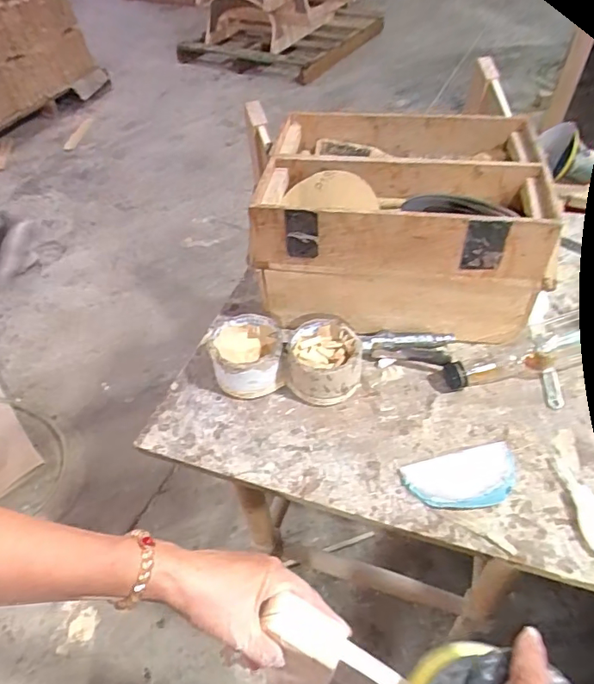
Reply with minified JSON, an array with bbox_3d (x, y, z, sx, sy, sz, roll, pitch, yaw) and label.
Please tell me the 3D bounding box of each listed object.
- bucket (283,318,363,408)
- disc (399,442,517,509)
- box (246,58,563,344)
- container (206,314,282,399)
[{"bbox_3d":[0.029,0.024,0.592,0.088,0.061,0.080,-4,44,4],"label":"bucket"},{"bbox_3d":[0.167,0.136,0.508,0.114,0.006,0.061,-13,44,-6],"label":"disc"},{"bbox_3d":[0.130,-0.157,0.659,0.315,0.165,0.248,4,45,12],"label":"box"},{"bbox_3d":[-0.057,0.019,0.602,0.081,0.063,0.088,-6,44,3],"label":"container"}]

